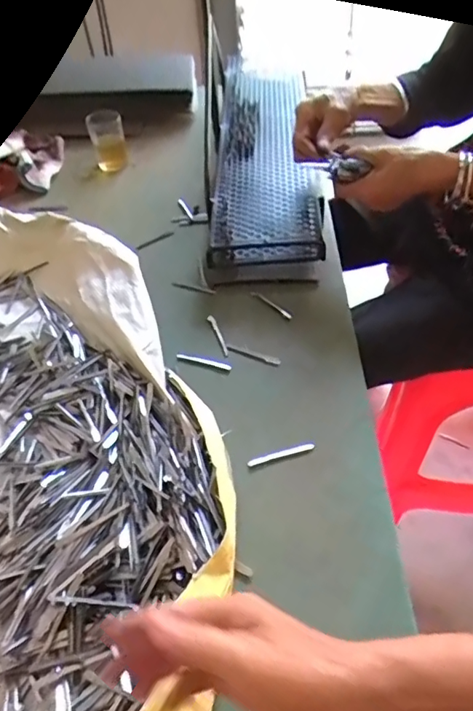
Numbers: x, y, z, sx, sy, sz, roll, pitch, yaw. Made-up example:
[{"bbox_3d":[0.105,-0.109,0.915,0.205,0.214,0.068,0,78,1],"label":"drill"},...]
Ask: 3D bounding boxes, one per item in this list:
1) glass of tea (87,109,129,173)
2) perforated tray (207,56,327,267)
[{"bbox_3d":[-0.218,-0.369,0.907,0.056,0.083,0.052,-17,51,-6],"label":"glass of tea"},{"bbox_3d":[0.046,-0.353,0.872,0.147,0.068,0.610,-3,51,5],"label":"perforated tray"}]

